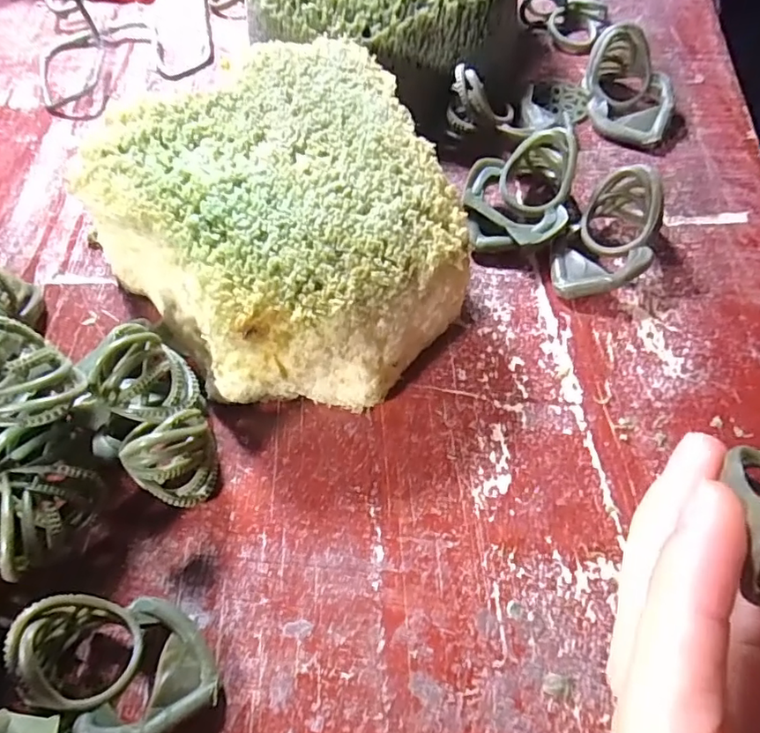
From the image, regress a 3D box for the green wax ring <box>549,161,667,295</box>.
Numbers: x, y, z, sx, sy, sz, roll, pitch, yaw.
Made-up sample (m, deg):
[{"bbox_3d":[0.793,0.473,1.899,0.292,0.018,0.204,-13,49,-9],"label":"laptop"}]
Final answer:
[{"bbox_3d":[0.073,-0.041,0.171,0.025,0.027,0.039,30,68,16],"label":"green wax ring"}]

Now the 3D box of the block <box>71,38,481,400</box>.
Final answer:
[{"bbox_3d":[-0.033,-0.041,0.168,0.097,0.042,0.113,-19,64,-8],"label":"block"}]

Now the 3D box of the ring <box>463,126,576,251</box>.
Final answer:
[{"bbox_3d":[0.046,-0.060,0.182,0.033,0.028,0.041,11,64,8],"label":"ring"}]

